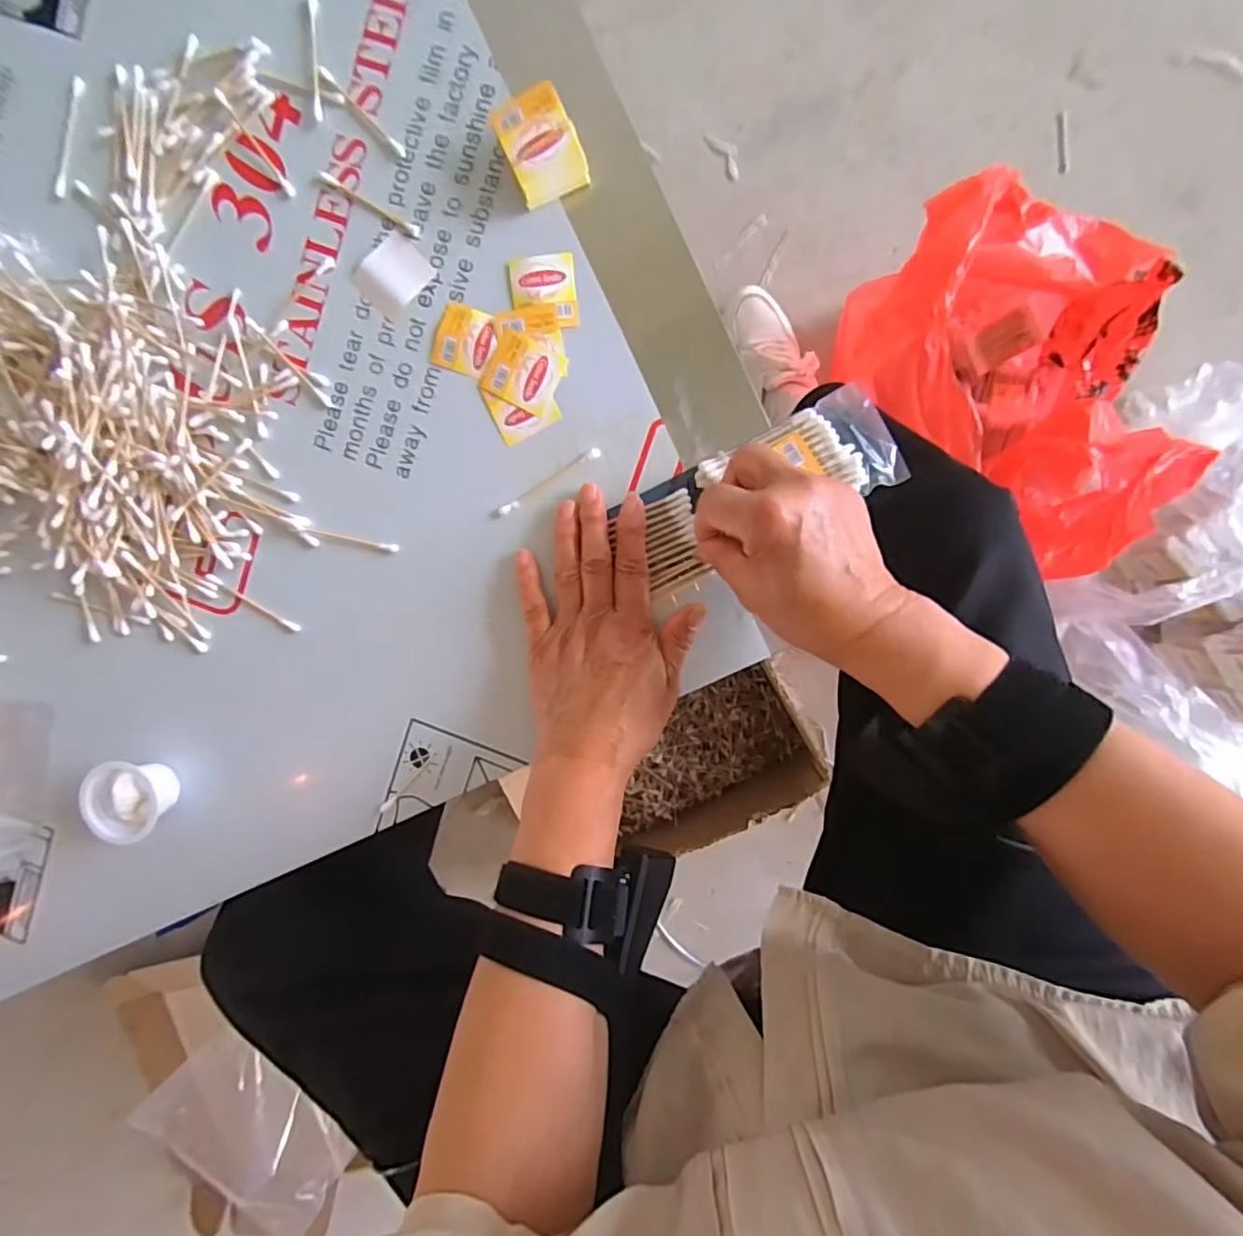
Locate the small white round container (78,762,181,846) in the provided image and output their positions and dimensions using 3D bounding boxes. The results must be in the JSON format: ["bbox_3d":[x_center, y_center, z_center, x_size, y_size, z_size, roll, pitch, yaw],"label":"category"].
[{"bbox_3d":[-0.332,0.122,0.401,0.044,0.031,0.053,-38,90,7],"label":"small white round container"}]

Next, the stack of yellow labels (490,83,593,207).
[{"bbox_3d":[-0.047,-0.276,0.348,0.042,0.025,0.050,-23,92,6],"label":"stack of yellow labels"}]

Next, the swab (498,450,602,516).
[{"bbox_3d":[-0.046,-0.085,0.371,0.074,0.004,0.006,-30,91,6],"label":"swab"}]

